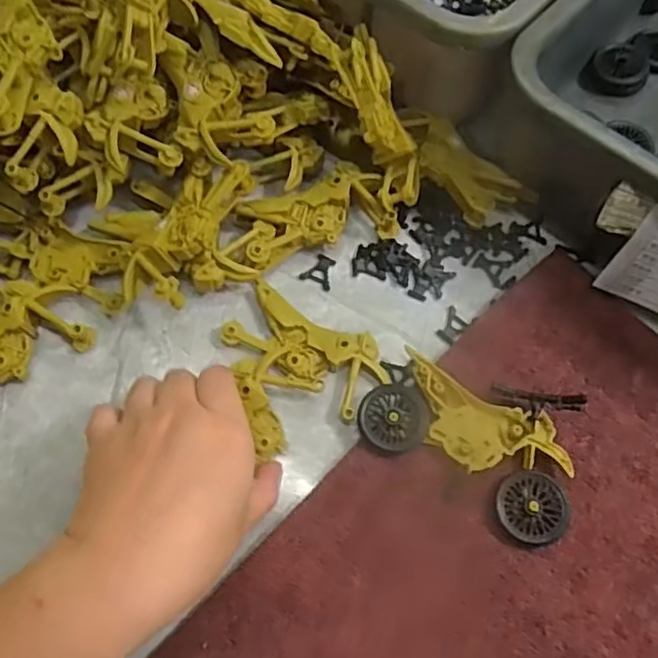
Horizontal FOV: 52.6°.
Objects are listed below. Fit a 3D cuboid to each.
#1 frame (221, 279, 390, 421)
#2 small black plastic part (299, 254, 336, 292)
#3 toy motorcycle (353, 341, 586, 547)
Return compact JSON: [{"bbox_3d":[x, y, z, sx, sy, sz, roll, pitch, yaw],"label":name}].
[{"bbox_3d":[-0.014,0.014,0.386,0.093,0.013,0.052,26,68,10],"label":"frame"},{"bbox_3d":[-0.005,-0.037,0.412,0.020,0.004,0.021,23,68,9],"label":"small black plastic part"},{"bbox_3d":[0.079,0.056,0.362,0.117,0.015,0.077,24,68,10],"label":"toy motorcycle"}]

